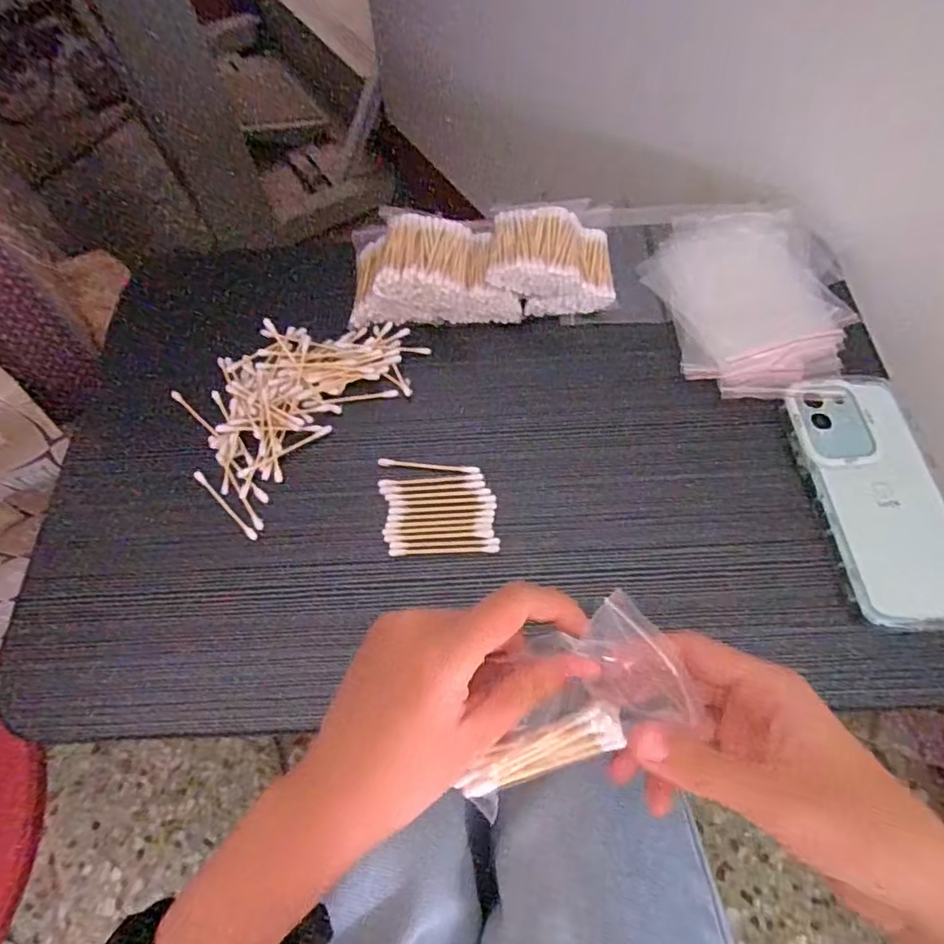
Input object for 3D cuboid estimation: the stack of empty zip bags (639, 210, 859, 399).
[{"bbox_3d":[0.208,-0.134,0.444,0.139,0.021,0.174,6,63,5],"label":"stack of empty zip bags"}]

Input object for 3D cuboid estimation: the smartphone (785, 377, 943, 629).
[{"bbox_3d":[0.256,0.013,0.371,0.077,0.017,0.164,-5,63,-1],"label":"smartphone"}]

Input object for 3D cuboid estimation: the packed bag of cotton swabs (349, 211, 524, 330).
[{"bbox_3d":[-0.029,-0.157,0.453,0.131,0.050,0.079,0,63,2],"label":"packed bag of cotton swabs"}]

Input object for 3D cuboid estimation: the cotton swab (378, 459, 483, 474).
[{"bbox_3d":[-0.029,-0.003,0.401,0.069,0.005,0.006,6,63,5],"label":"cotton swab"}]

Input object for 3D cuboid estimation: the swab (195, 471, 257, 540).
[{"bbox_3d":[-0.167,0.022,0.395,0.072,0.004,0.006,41,71,20],"label":"swab"}]

